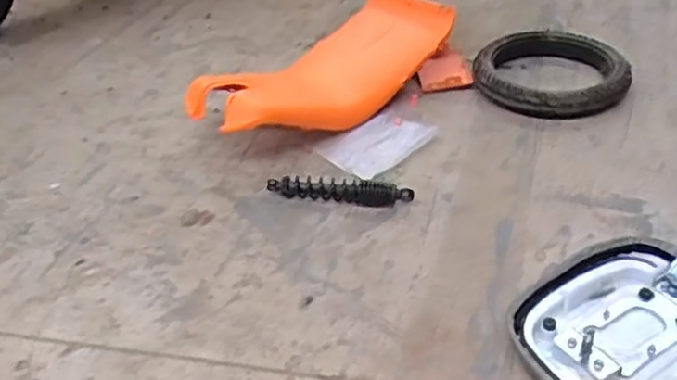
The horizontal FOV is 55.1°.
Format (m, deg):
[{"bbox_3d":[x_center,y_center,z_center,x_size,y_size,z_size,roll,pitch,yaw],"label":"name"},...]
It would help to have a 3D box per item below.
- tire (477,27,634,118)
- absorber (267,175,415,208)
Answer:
[{"bbox_3d":[0.519,-0.299,1.580,0.346,0.082,0.345,11,41,17],"label":"tire"},{"bbox_3d":[0.003,-0.001,1.274,0.278,0.038,0.046,5,40,10],"label":"absorber"}]

